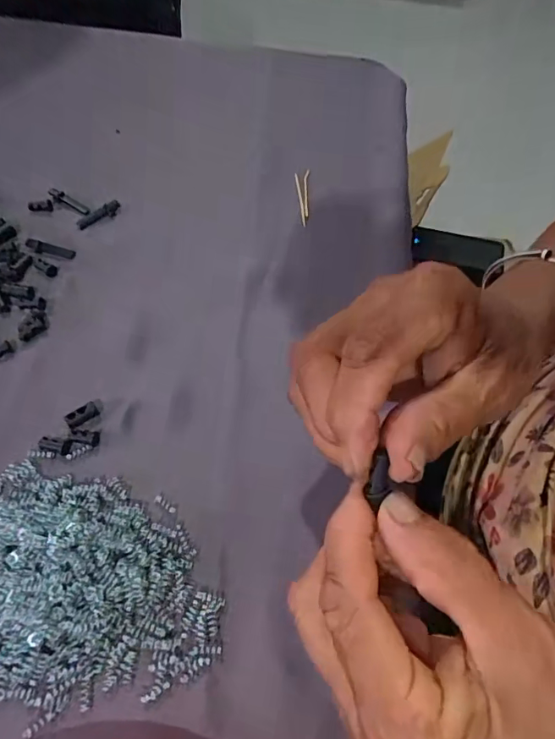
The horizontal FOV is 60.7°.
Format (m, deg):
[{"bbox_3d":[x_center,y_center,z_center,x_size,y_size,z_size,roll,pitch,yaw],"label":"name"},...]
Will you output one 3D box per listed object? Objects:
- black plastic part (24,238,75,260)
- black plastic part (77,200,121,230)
[{"bbox_3d":[-0.161,-0.086,0.335,0.036,0.004,0.010,13,61,3],"label":"black plastic part"},{"bbox_3d":[-0.134,-0.116,0.355,0.035,0.006,0.009,-31,67,-19],"label":"black plastic part"}]

